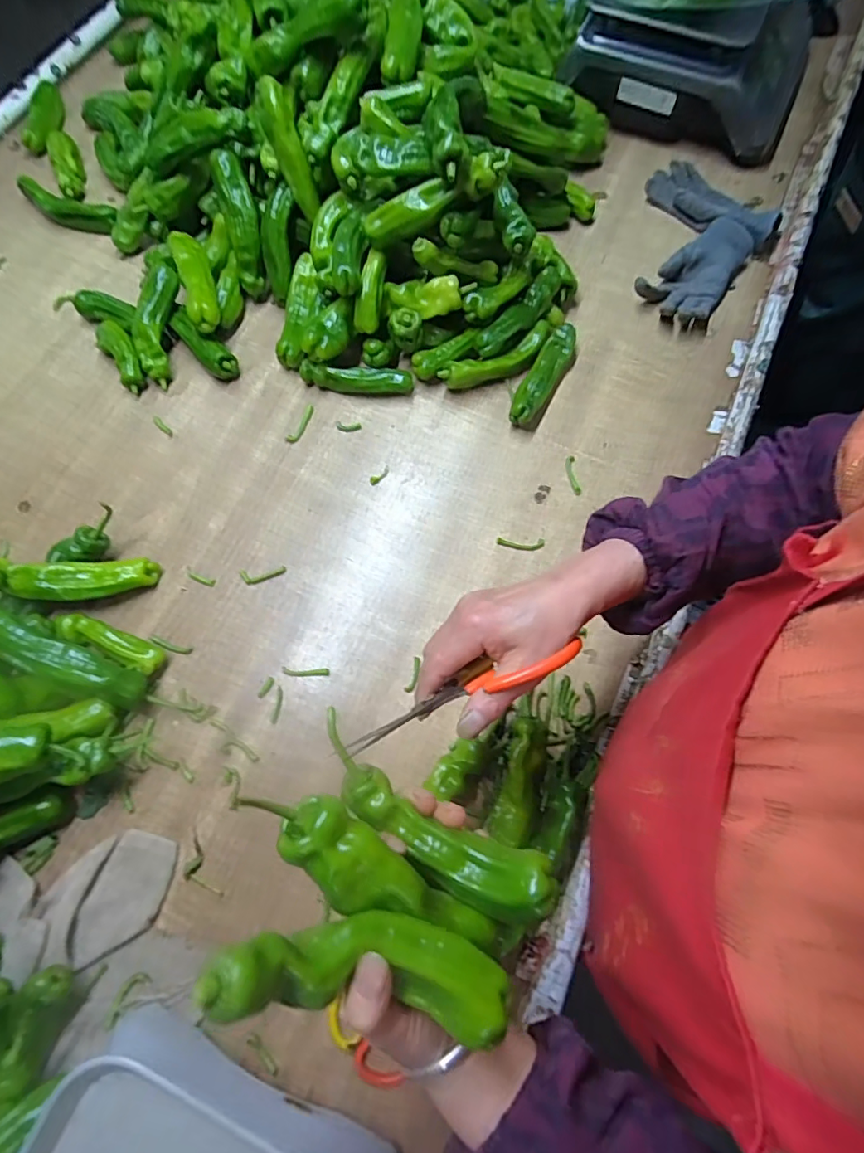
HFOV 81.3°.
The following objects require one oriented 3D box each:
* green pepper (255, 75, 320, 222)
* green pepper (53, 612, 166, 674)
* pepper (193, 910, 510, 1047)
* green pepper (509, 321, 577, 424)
[{"bbox_3d":[-0.166,-0.491,0.581,0.029,0.130,0.042,-28,31,-10],"label":"green pepper"},{"bbox_3d":[-0.333,0.070,0.527,0.109,0.034,0.029,20,72,6],"label":"green pepper"},{"bbox_3d":[-0.032,0.182,0.232,0.136,0.034,0.038,17,70,-18],"label":"pepper"},{"bbox_3d":[0.141,-0.251,0.637,0.042,0.038,0.158,31,74,10],"label":"green pepper"}]

